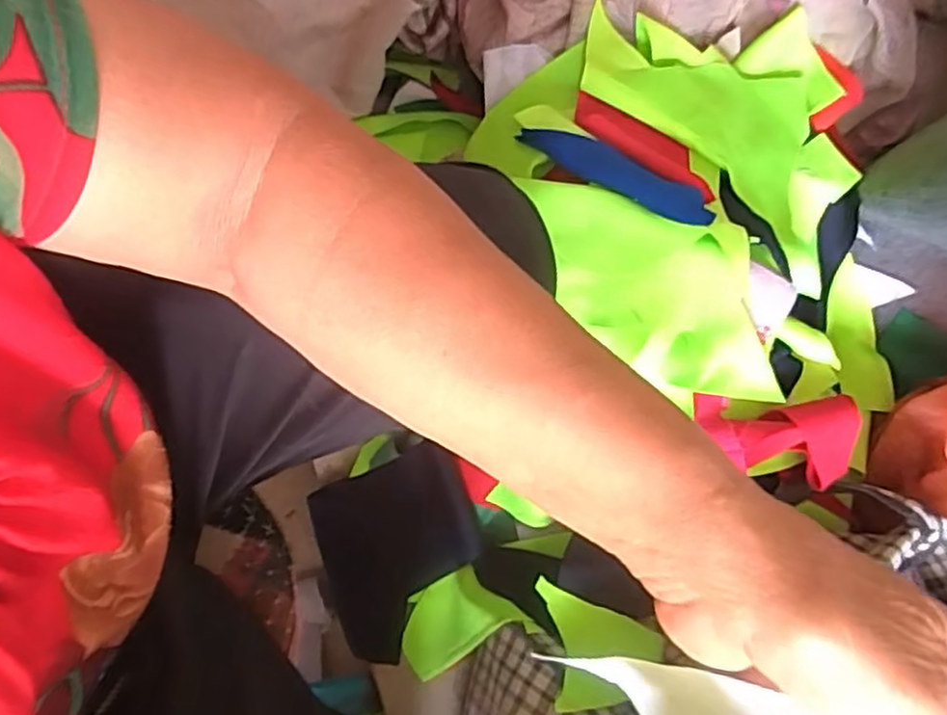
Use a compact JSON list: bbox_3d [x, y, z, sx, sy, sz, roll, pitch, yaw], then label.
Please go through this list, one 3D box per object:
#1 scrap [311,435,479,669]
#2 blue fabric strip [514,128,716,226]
[{"bbox_3d":[-0.071,0.186,0.666,0.164,0.020,0.164,-24,79,16],"label":"scrap"},{"bbox_3d":[0.104,-0.136,0.514,0.148,0.015,0.033,30,76,8],"label":"blue fabric strip"}]

